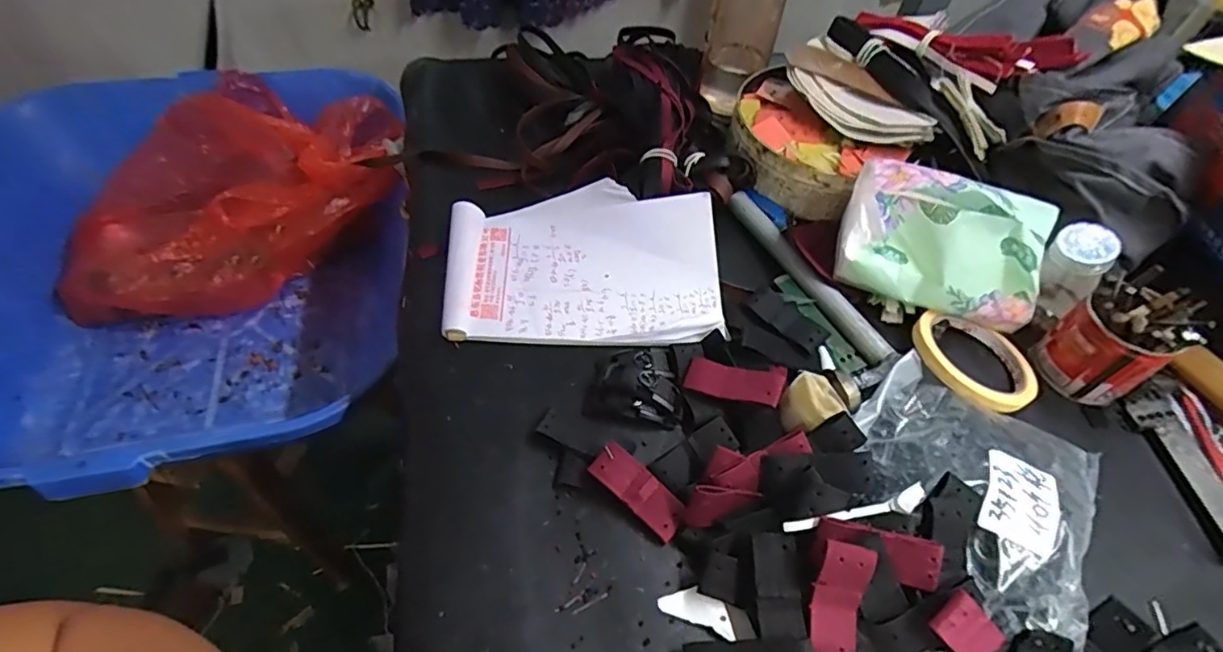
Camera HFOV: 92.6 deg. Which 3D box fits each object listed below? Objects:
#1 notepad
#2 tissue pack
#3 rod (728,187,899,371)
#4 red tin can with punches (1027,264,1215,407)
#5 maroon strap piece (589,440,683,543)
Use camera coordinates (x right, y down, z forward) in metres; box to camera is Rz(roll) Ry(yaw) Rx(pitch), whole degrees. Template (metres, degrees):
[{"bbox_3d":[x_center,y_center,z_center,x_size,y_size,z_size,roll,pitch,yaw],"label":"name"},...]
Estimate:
[{"bbox_3d":[-0.025,-0.058,0.475,0.219,0.037,0.149,1,52,-2],"label":"notepad"},{"bbox_3d":[0.260,-0.067,0.458,0.153,0.075,0.084,20,56,12],"label":"tissue pack"},{"bbox_3d":[0.163,-0.045,0.492,0.021,0.023,0.198,-20,56,-18],"label":"rod"},{"bbox_3d":[0.366,0.009,0.426,0.063,0.090,0.063,2,52,-2],"label":"red tin can with punches"},{"bbox_3d":[0.018,0.105,0.371,0.067,0.005,0.026,42,78,8],"label":"maroon strap piece"}]

